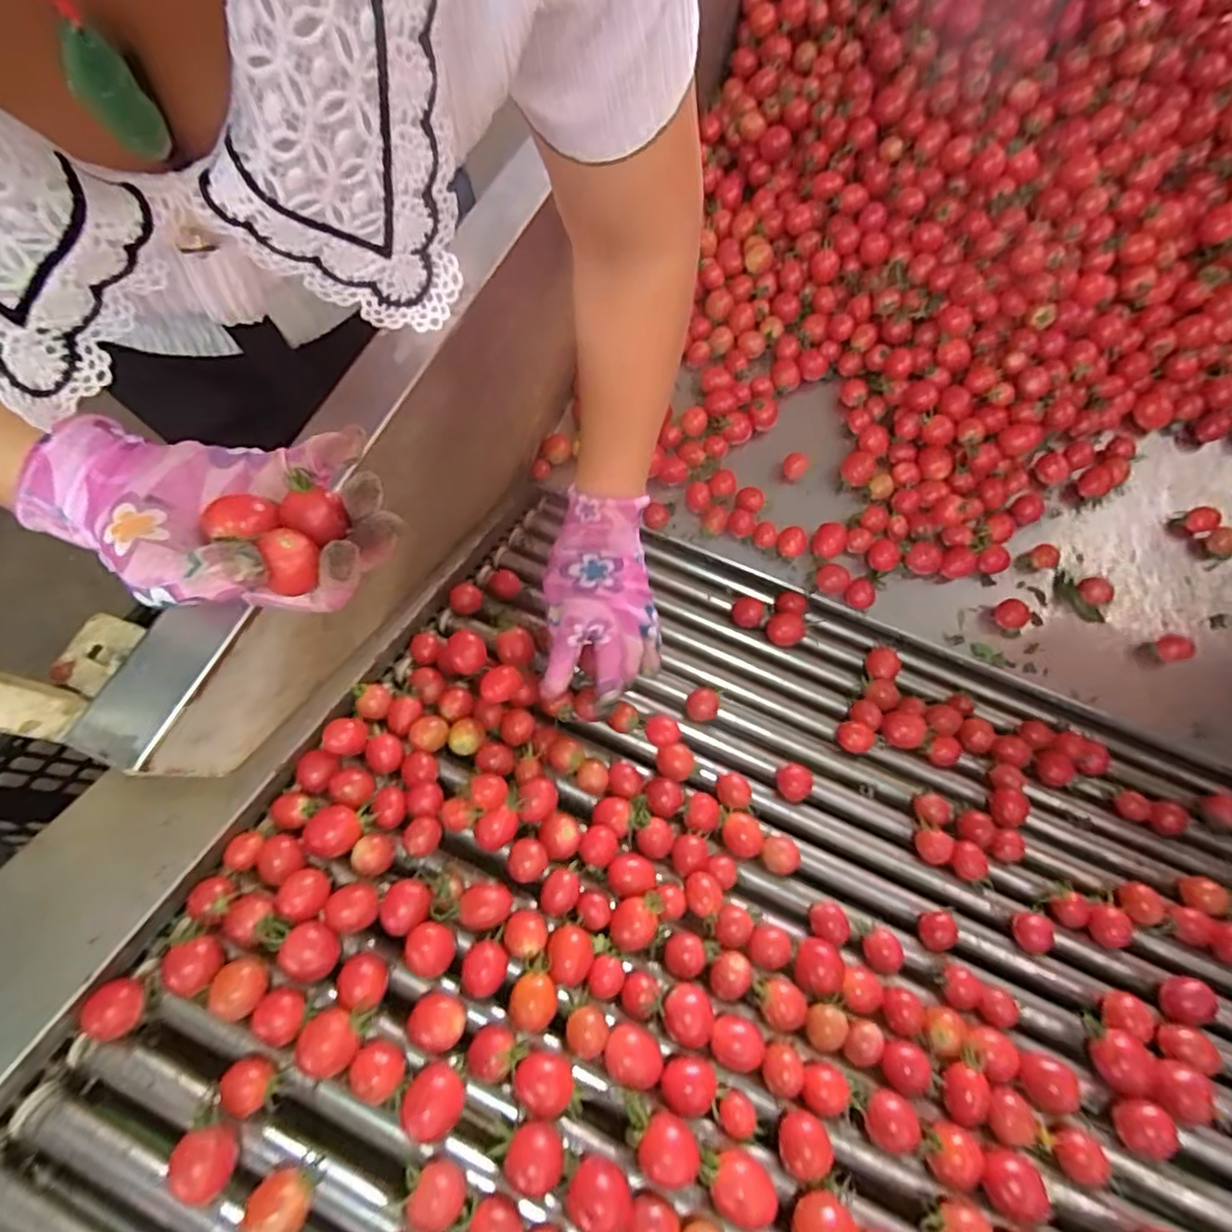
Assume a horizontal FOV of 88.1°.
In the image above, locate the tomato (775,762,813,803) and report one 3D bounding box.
[{"bbox_3d":[0.141,0.133,0.512,0.025,0.030,0.028,-24,70,-10],"label":"tomato"}]

